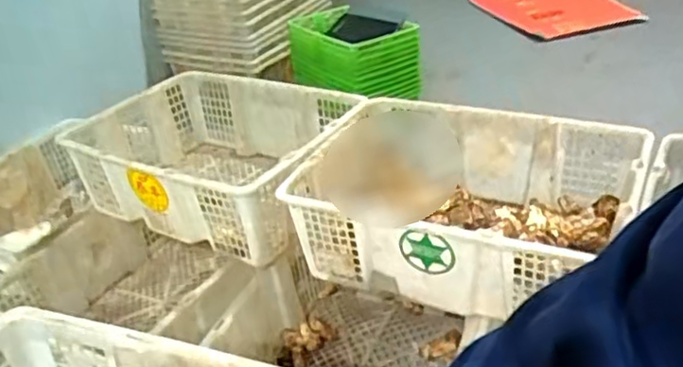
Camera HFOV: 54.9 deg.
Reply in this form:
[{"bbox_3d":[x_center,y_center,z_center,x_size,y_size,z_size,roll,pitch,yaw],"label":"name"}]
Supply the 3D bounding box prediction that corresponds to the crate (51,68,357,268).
[{"bbox_3d":[-0.231,-0.052,1.239,0.503,0.179,0.375,14,38,31],"label":"crate"}]

